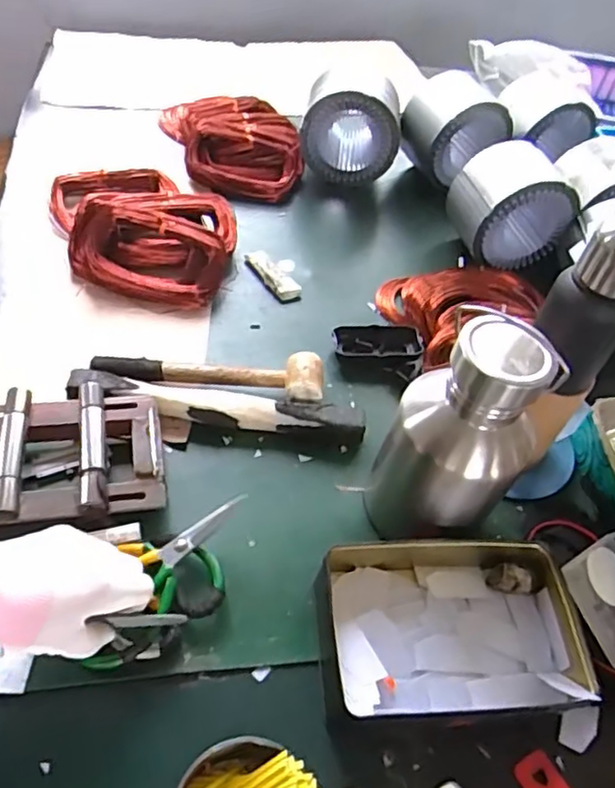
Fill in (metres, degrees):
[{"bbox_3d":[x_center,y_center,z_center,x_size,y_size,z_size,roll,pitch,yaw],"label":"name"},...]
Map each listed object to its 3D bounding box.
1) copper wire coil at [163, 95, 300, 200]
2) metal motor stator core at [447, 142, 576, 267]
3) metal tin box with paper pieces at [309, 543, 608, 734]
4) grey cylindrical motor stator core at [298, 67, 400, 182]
[{"bbox_3d":[-0.117,-0.409,1.036,0.196,0.075,0.257,-13,54,-19],"label":"copper wire coil"},{"bbox_3d":[0.297,-0.268,0.914,0.151,0.151,0.121,-6,51,-13],"label":"metal motor stator core"},{"bbox_3d":[0.127,0.203,0.541,0.239,0.056,0.150,1,50,-8],"label":"metal tin box with paper pieces"},{"bbox_3d":[0.073,-0.430,0.992,0.161,0.155,0.079,3,50,-7],"label":"grey cylindrical motor stator core"}]

